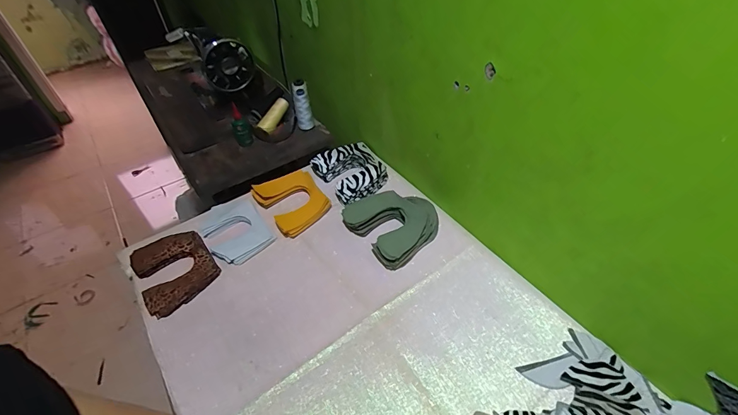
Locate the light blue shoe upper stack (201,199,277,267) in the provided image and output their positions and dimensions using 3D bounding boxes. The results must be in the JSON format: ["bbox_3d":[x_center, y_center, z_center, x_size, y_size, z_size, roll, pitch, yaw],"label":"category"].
[{"bbox_3d":[-0.279,0.047,0.767,0.118,0.023,0.154,-31,52,-23],"label":"light blue shoe upper stack"}]

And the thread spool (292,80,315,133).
[{"bbox_3d":[-0.186,-0.283,1.014,0.046,0.138,0.043,-11,18,-7],"label":"thread spool"}]

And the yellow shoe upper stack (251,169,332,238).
[{"bbox_3d":[-0.170,-0.013,0.814,0.132,0.035,0.159,-27,51,-21],"label":"yellow shoe upper stack"}]

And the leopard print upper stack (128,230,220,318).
[{"bbox_3d":[-0.378,0.115,0.709,0.131,0.026,0.165,-32,53,-24],"label":"leopard print upper stack"}]

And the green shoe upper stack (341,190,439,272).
[{"bbox_3d":[0.058,0.026,0.762,0.178,0.042,0.175,-31,53,-23],"label":"green shoe upper stack"}]

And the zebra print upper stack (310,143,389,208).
[{"bbox_3d":[-0.039,-0.082,0.863,0.138,0.050,0.159,-27,51,-20],"label":"zebra print upper stack"}]

